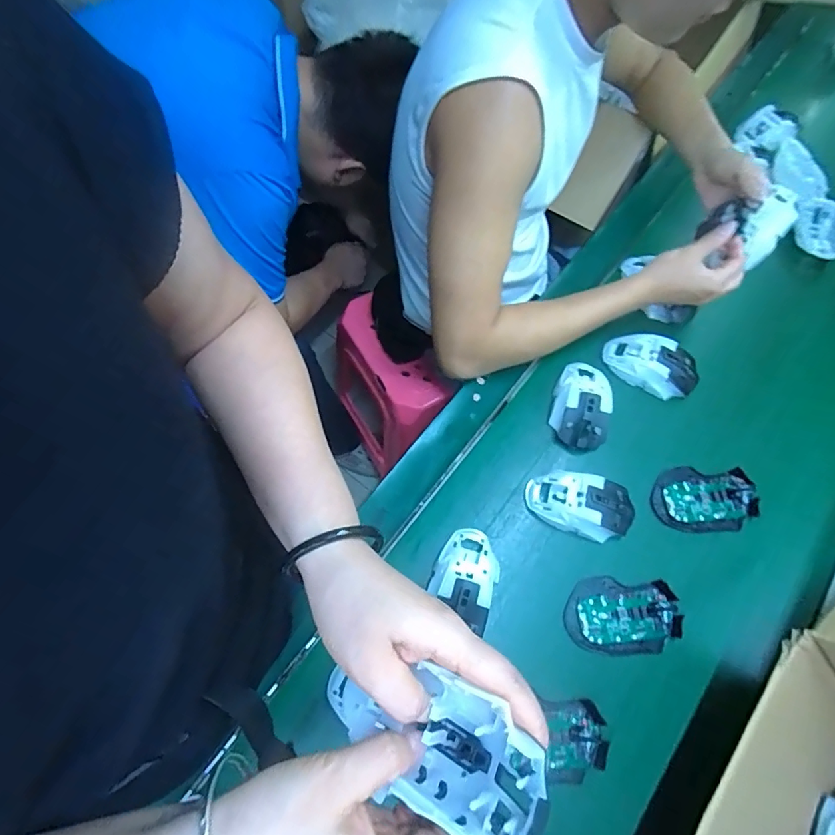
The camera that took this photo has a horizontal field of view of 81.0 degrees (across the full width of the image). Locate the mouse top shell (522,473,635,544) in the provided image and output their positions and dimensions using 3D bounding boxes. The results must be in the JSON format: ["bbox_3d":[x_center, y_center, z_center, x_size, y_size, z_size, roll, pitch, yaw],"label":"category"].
[{"bbox_3d":[0.182,0.096,0.543,0.118,0.036,0.064,17,67,6],"label":"mouse top shell"}]

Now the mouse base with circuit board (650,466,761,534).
[{"bbox_3d":[0.327,0.093,0.559,0.113,0.024,0.073,7,68,0],"label":"mouse base with circuit board"}]

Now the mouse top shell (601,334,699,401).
[{"bbox_3d":[0.293,-0.066,0.621,0.112,0.045,0.058,23,69,6],"label":"mouse top shell"}]

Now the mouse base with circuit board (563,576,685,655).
[{"bbox_3d":[0.213,0.206,0.507,0.114,0.013,0.072,6,68,-1],"label":"mouse base with circuit board"}]

